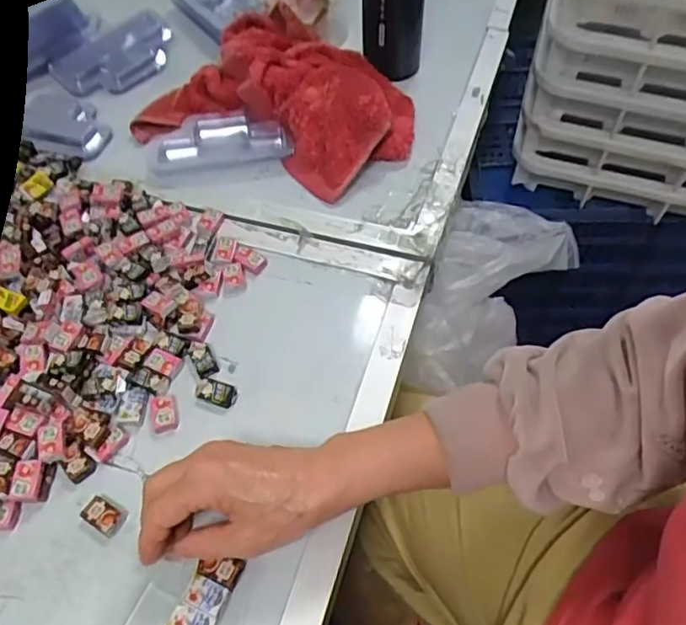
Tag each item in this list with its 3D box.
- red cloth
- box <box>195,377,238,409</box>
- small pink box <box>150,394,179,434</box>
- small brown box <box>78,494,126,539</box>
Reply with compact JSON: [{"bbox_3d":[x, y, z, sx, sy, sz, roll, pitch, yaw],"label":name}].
[{"bbox_3d":[-0.054,-0.220,0.605,0.263,0.060,0.187,19,58,14],"label":"red cloth"},{"bbox_3d":[-0.095,0.060,0.453,0.031,0.009,0.017,13,56,11],"label":"box"},{"bbox_3d":[-0.132,0.073,0.444,0.019,0.006,0.027,-14,56,-8],"label":"small pink box"},{"bbox_3d":[-0.161,0.135,0.404,0.030,0.007,0.018,24,59,18],"label":"small brown box"}]

